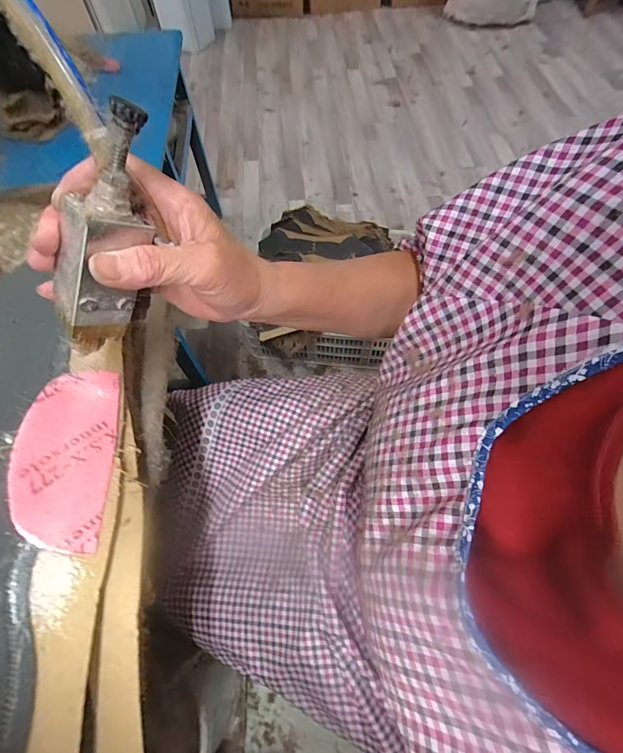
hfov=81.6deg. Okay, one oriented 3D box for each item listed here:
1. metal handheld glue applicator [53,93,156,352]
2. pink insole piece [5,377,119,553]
[{"bbox_3d":[-0.117,-0.076,0.208,0.035,0.141,0.040,38,32,18],"label":"metal handheld glue applicator"},{"bbox_3d":[-0.174,0.053,0.257,0.059,0.006,0.130,15,52,-32],"label":"pink insole piece"}]

